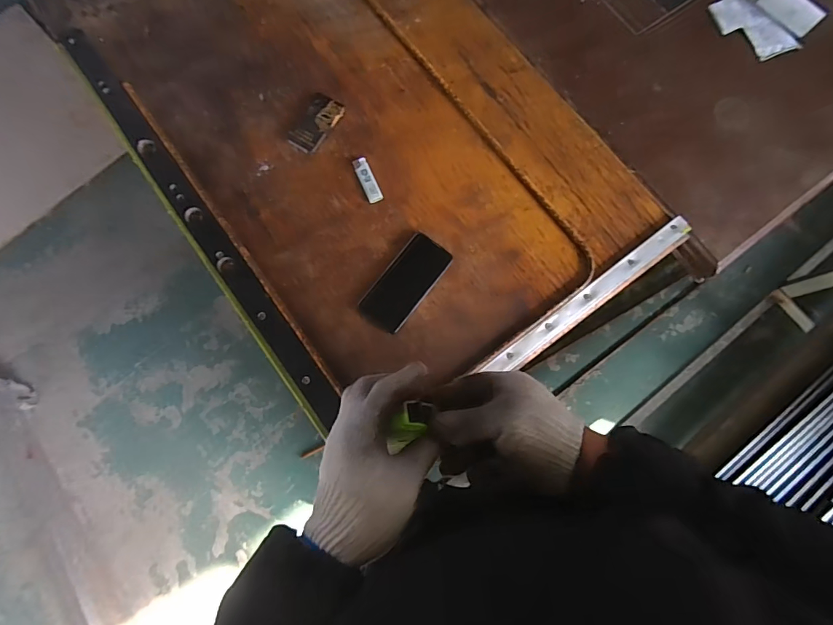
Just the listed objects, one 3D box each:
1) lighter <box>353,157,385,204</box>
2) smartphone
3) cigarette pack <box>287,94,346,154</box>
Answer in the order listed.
[{"bbox_3d":[-0.080,-0.219,0.694,0.025,0.010,0.084,-23,78,-7],"label":"lighter"},{"bbox_3d":[-0.017,-0.047,0.658,0.073,0.007,0.158,37,78,7],"label":"smartphone"},{"bbox_3d":[-0.170,-0.319,0.709,0.060,0.017,0.104,28,77,5],"label":"cigarette pack"}]

